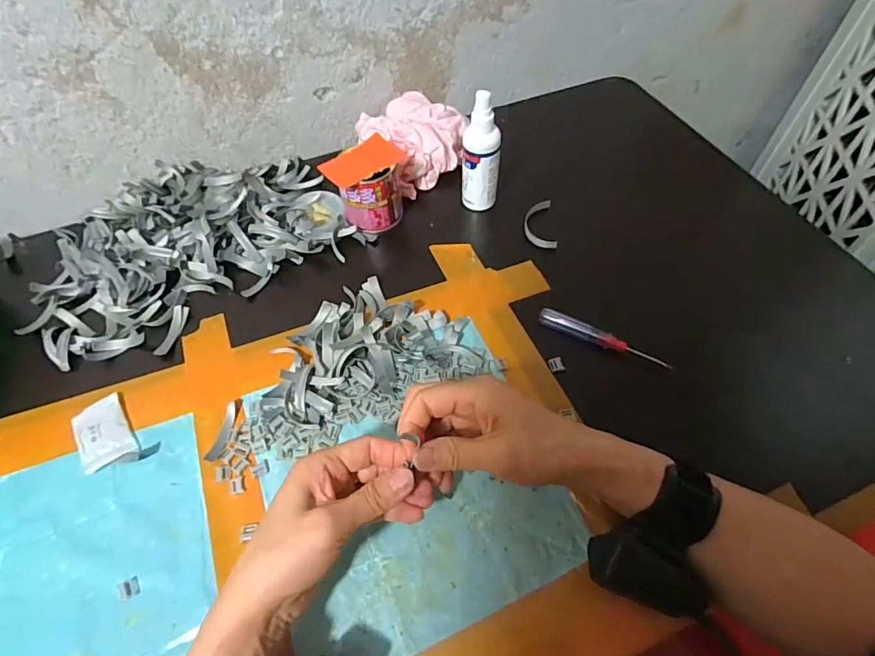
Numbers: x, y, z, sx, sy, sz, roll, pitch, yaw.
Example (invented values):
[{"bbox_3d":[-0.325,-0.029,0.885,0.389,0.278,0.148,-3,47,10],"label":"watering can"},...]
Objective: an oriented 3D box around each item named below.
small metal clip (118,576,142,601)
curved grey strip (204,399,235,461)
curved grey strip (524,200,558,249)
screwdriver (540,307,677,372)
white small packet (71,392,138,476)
[{"bbox_3d":[-0.221,0.187,0.332,0.014,0.004,0.013,-28,59,-16],"label":"small metal clip"},{"bbox_3d":[-0.181,0.086,0.393,0.012,0.004,0.053,5,56,6],"label":"curved grey strip"},{"bbox_3d":[0.114,-0.116,0.521,0.031,0.014,0.068,-1,56,2],"label":"curved grey strip"},{"bbox_3d":[0.151,0.010,0.428,0.119,0.013,0.013,24,60,17],"label":"screwdriver"},{"bbox_3d":[-0.283,0.090,0.394,0.039,0.009,0.071,-30,60,-16],"label":"white small packet"}]

